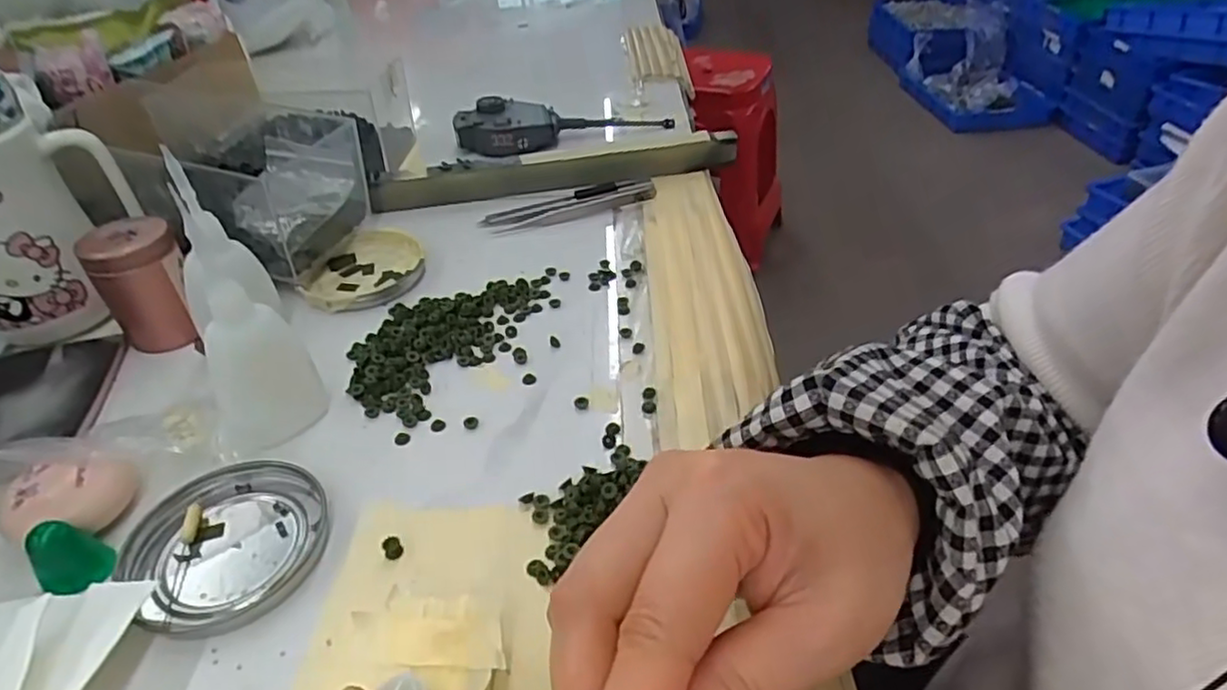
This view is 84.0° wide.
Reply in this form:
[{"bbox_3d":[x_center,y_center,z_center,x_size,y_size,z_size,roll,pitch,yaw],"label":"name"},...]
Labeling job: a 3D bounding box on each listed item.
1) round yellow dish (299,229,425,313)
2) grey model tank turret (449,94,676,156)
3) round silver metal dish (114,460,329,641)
[{"bbox_3d":[-0.160,-0.048,0.442,0.071,0.013,0.078,-8,40,-8],"label":"round yellow dish"},{"bbox_3d":[-0.046,-0.198,0.592,0.180,0.033,0.053,-16,42,-17],"label":"grey model tank turret"},{"bbox_3d":[-0.159,0.081,0.282,0.070,0.010,0.077,-1,39,1],"label":"round silver metal dish"}]

